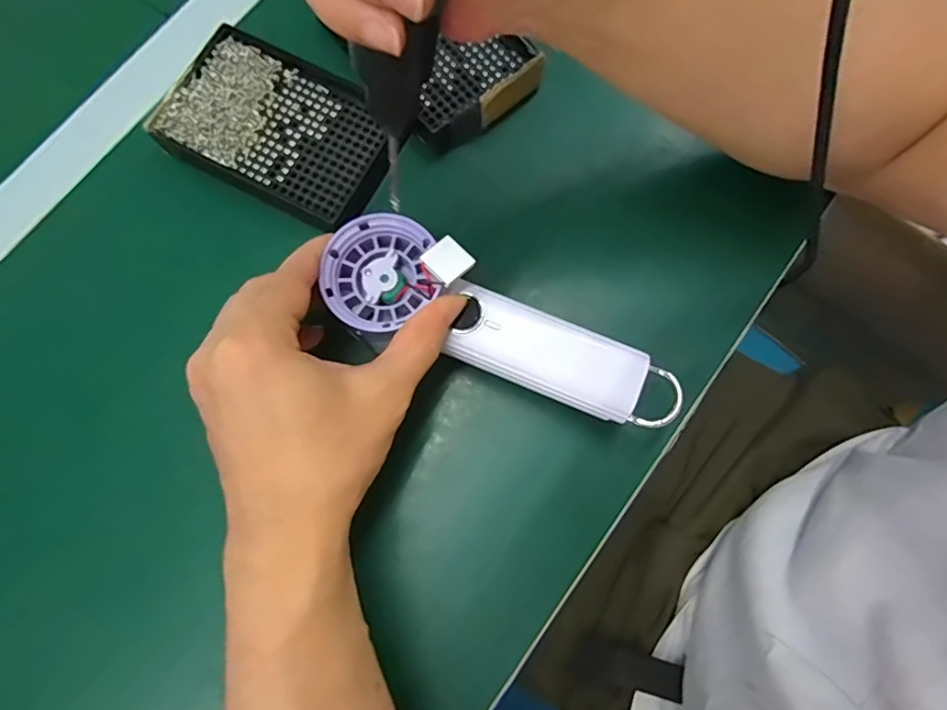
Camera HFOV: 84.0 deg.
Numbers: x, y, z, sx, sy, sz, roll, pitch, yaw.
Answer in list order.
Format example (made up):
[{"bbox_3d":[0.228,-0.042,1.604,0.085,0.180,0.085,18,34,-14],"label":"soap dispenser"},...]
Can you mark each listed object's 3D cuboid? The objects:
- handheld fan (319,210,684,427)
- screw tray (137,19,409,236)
[{"bbox_3d":[0.014,-0.011,0.269,0.190,0.026,0.060,26,79,-1],"label":"handheld fan"},{"bbox_3d":[-0.120,-0.144,0.333,0.141,0.017,0.093,26,79,6],"label":"screw tray"}]

